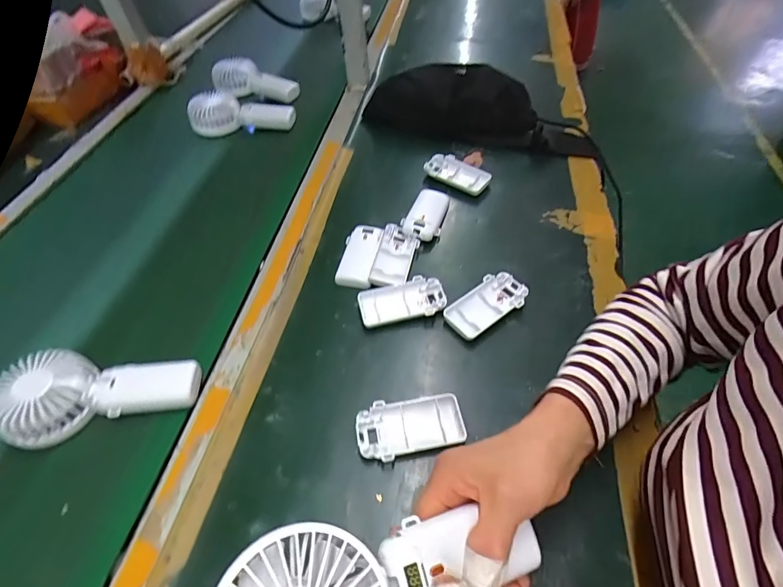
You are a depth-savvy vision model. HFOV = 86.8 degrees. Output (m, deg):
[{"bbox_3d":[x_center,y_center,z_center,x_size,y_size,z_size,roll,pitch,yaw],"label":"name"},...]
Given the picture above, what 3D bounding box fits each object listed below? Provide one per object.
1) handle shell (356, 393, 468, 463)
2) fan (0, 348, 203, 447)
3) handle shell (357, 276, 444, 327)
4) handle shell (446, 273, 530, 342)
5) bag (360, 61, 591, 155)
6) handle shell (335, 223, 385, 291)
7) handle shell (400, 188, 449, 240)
[{"bbox_3d":[0.017,0.121,0.374,0.094,0.017,0.052,-7,50,0],"label":"handle shell"},{"bbox_3d":[-0.280,0.087,0.399,0.172,0.041,0.080,-12,50,-4],"label":"fan"},{"bbox_3d":[0.012,0.010,0.462,0.093,0.017,0.048,-12,50,-4],"label":"handle shell"},{"bbox_3d":[0.105,0.012,0.454,0.095,0.013,0.048,-32,55,-20],"label":"handle shell"},{"bbox_3d":[0.142,-0.297,0.669,0.362,0.083,0.138,20,55,20],"label":"bag"},{"bbox_3d":[-0.040,-0.048,0.513,0.045,0.016,0.091,6,51,10],"label":"handle shell"},{"bbox_3d":[0.045,-0.109,0.547,0.049,0.024,0.095,9,52,13],"label":"handle shell"}]

